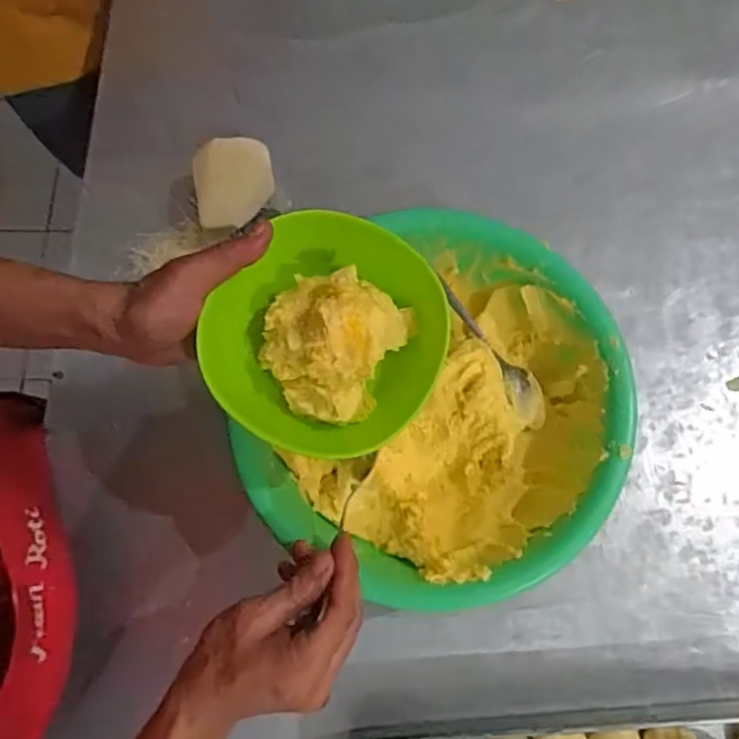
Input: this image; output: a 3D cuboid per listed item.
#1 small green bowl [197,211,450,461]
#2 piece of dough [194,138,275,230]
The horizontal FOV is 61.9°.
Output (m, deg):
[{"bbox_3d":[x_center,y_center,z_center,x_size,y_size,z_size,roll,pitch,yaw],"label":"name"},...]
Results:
[{"bbox_3d":[-0.028,-0.020,0.430,0.153,0.059,0.160,0,76,2],"label":"small green bowl"},{"bbox_3d":[-0.135,-0.182,0.595,0.078,0.045,0.083,-3,76,1],"label":"piece of dough"}]

